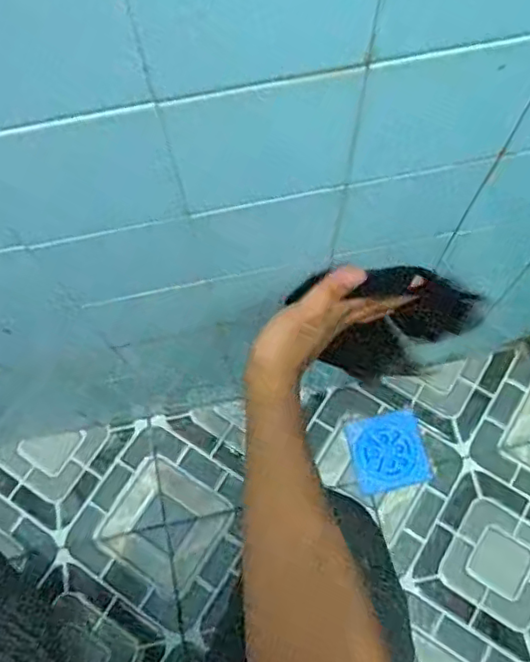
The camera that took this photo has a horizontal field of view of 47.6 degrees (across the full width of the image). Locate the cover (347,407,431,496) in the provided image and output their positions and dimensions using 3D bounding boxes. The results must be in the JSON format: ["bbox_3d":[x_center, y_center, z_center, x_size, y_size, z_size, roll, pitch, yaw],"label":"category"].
[{"bbox_3d":[0.180,0.176,0.882,0.109,0.004,0.107,-13,70,-3],"label":"cover"}]

